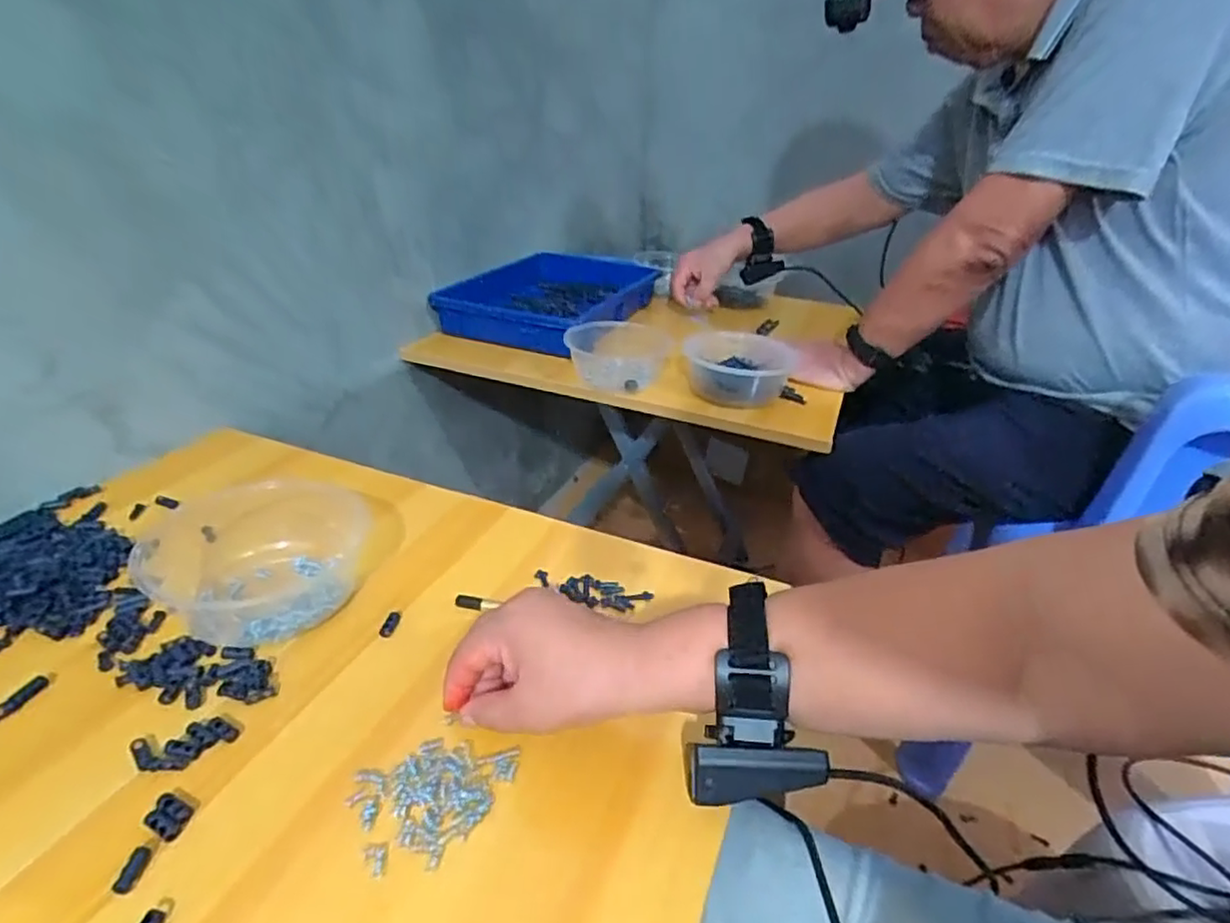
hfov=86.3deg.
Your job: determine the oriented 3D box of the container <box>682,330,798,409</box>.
[{"bbox_3d":[0.155,-0.117,0.829,0.138,0.053,0.121,8,28,9],"label":"container"}]

